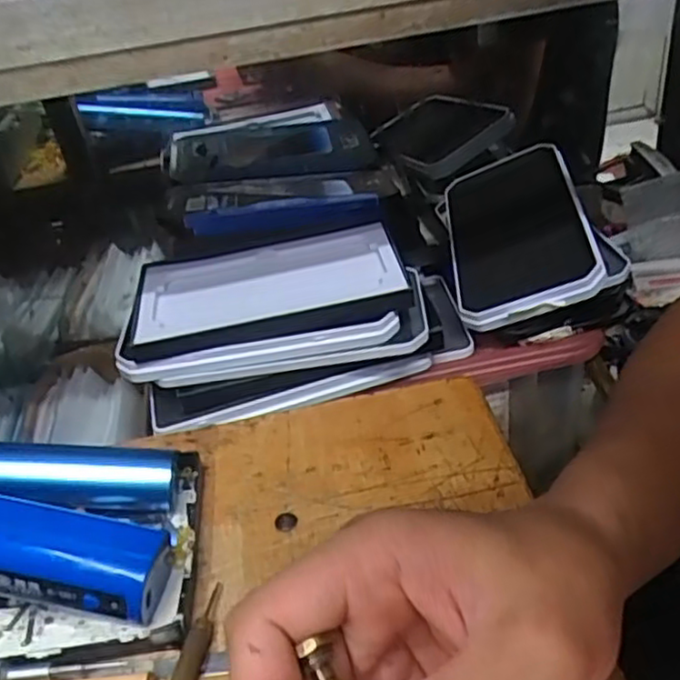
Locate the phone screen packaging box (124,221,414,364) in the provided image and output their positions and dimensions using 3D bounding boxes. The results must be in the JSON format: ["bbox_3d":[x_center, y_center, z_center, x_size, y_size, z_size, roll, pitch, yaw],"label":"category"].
[{"bbox_3d":[-0.047,-0.034,0.439,0.173,0.026,0.093,-10,34,-3],"label":"phone screen packaging box"}]

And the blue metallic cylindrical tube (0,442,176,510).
[{"bbox_3d":[-0.156,0.062,0.325,0.150,0.020,0.025,6,32,-9],"label":"blue metallic cylindrical tube"}]

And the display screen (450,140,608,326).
[{"bbox_3d":[0.125,-0.082,0.496,0.093,0.010,0.168,-18,43,19],"label":"display screen"}]

